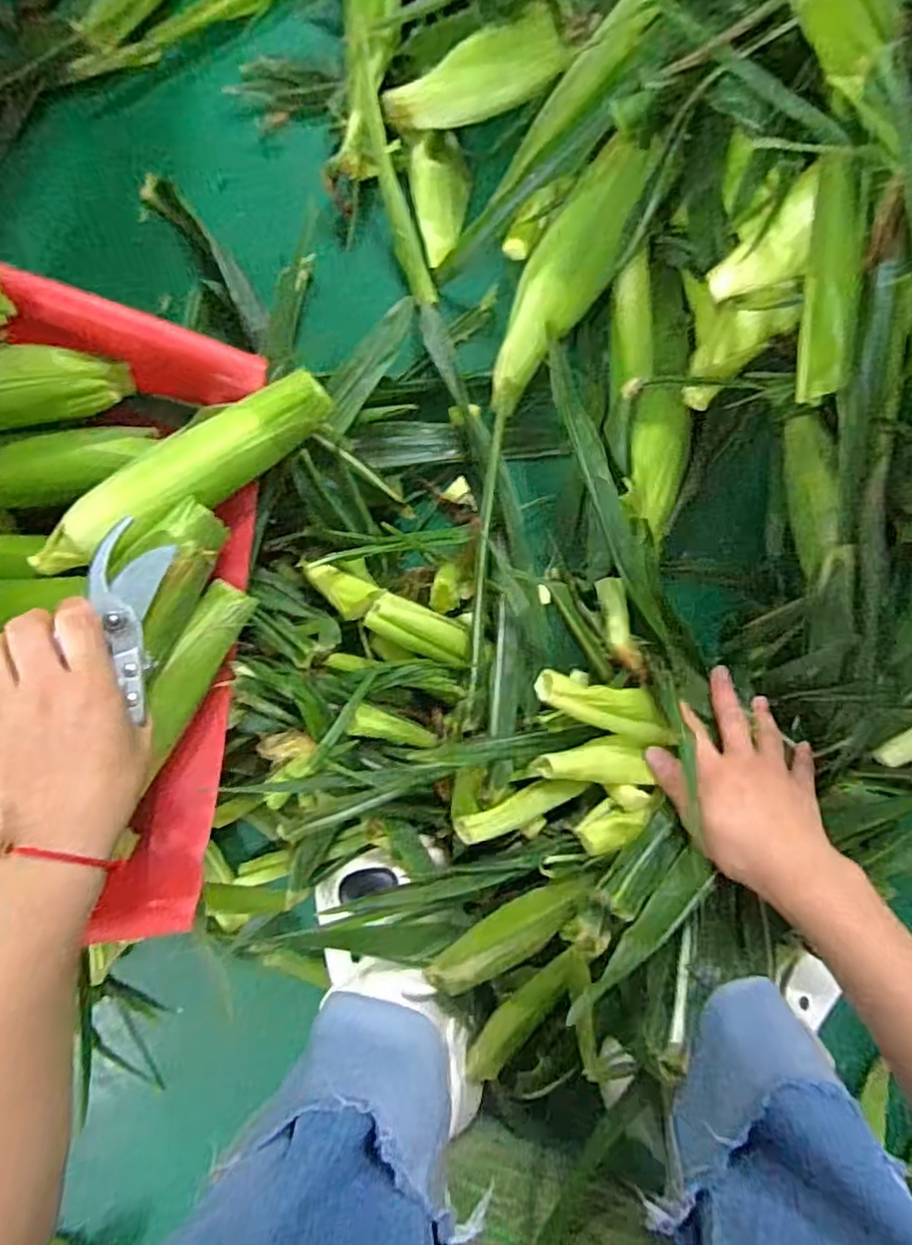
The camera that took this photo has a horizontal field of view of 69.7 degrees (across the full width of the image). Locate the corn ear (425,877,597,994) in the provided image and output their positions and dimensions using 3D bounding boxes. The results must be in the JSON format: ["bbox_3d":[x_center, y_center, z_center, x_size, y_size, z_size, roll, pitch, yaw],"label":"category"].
[{"bbox_3d":[0.042,0.223,0.471,0.130,0.029,0.029,-33,90,6],"label":"corn ear"}]

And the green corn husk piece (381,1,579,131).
[{"bbox_3d":[0.013,-0.409,0.496,0.153,0.043,0.034,1,93,31],"label":"green corn husk piece"}]

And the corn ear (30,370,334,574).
[{"bbox_3d":[-0.178,-0.095,0.433,0.218,0.038,0.049,-33,90,-6],"label":"corn ear"}]

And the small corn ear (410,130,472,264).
[{"bbox_3d":[-0.013,-0.348,0.541,0.045,0.032,0.106,0,93,5],"label":"small corn ear"}]

